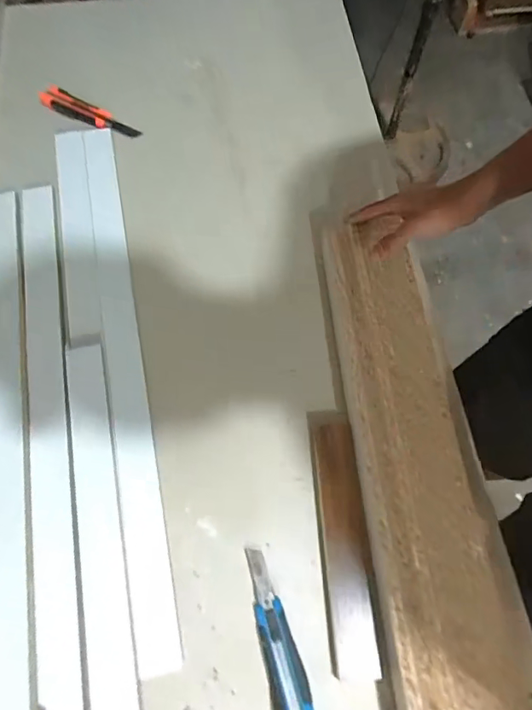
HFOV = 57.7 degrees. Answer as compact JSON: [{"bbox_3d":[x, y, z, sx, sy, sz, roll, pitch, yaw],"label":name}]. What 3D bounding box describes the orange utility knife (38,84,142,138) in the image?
[{"bbox_3d":[-0.291,-0.397,0.792,0.194,0.023,0.030,28,69,8],"label":"orange utility knife"}]

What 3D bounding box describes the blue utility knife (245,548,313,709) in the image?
[{"bbox_3d":[0.013,0.299,0.515,0.039,0.020,0.175,-11,68,-5],"label":"blue utility knife"}]

